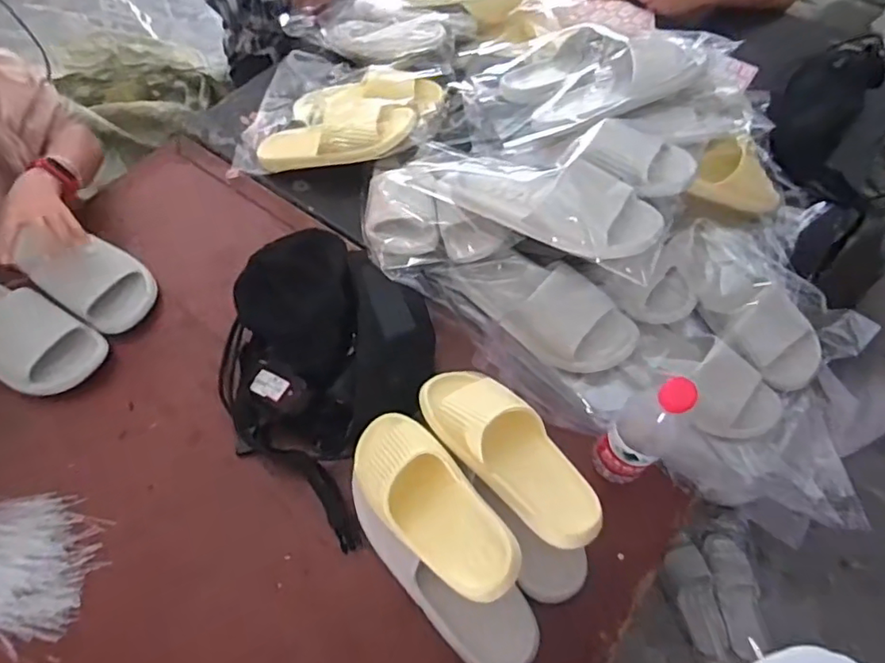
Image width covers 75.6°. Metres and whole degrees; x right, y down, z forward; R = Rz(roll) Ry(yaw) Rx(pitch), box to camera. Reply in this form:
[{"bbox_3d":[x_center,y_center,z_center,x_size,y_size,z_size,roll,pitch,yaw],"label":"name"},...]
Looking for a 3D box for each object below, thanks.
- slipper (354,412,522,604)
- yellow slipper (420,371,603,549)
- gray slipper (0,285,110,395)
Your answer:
[{"bbox_3d":[-0.018,0.170,0.600,0.094,0.054,0.241,-35,53,-17],"label":"slipper"},{"bbox_3d":[0.073,0.126,0.626,0.088,0.059,0.240,-37,67,-17],"label":"yellow slipper"},{"bbox_3d":[-0.590,-0.005,0.775,0.231,0.067,0.111,26,65,14],"label":"gray slipper"}]

